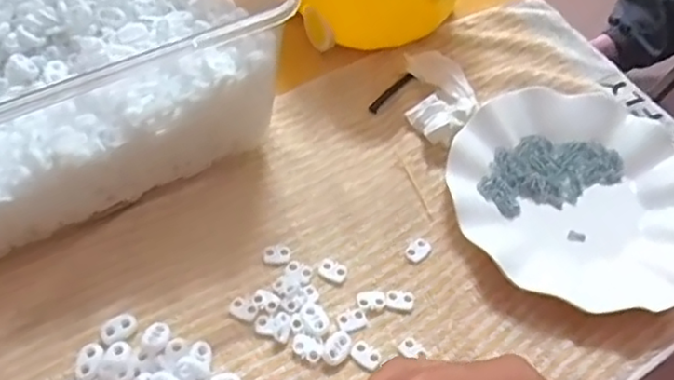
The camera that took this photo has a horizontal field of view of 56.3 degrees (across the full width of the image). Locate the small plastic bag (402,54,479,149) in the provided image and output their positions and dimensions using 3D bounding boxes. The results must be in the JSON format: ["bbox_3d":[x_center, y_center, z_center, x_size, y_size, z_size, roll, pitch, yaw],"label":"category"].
[{"bbox_3d":[0.082,-0.070,0.496,0.055,0.026,0.077,7,55,2],"label":"small plastic bag"}]

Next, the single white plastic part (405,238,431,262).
[{"bbox_3d":[0.056,0.041,0.431,0.018,0.004,0.013,-34,63,-23],"label":"single white plastic part"}]

